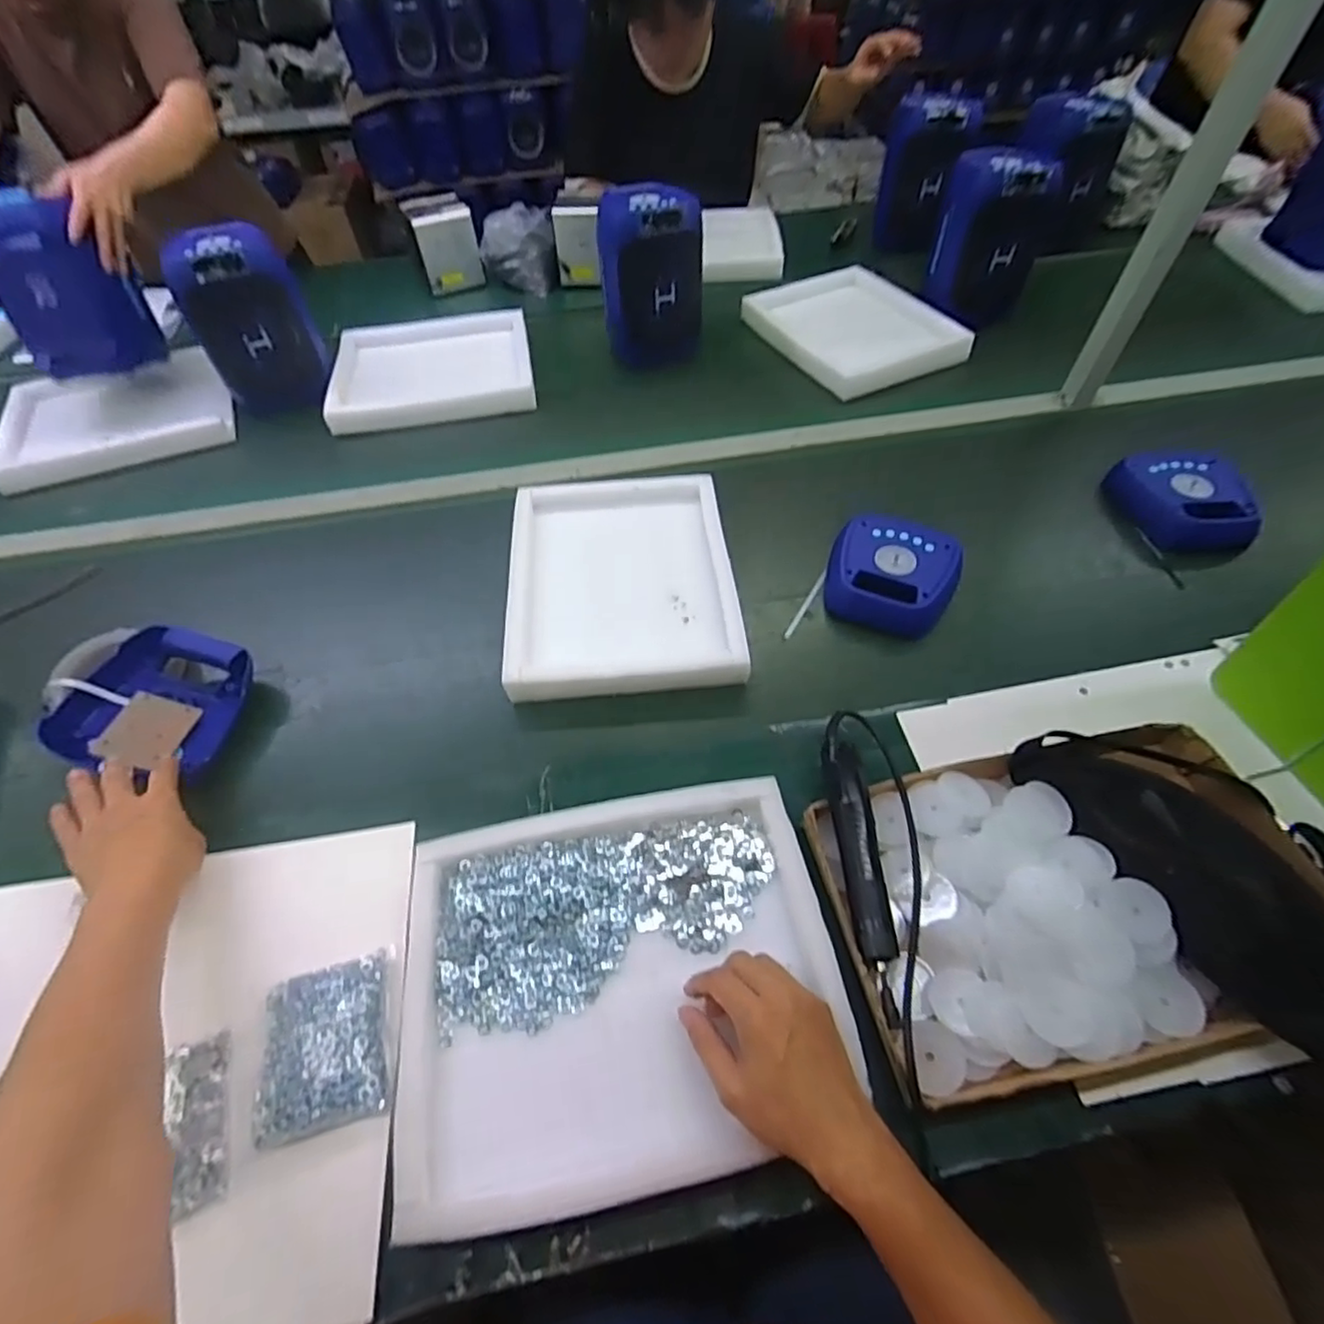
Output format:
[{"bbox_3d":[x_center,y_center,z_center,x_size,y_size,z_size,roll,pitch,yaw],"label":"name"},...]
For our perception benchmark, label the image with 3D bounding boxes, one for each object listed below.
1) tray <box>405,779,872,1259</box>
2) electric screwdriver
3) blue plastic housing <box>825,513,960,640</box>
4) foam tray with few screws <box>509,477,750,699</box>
[{"bbox_3d":[-0.038,0.260,0.533,0.352,0.038,0.296,-10,54,-5],"label":"tray"},{"bbox_3d":[0.181,0.183,0.558,0.035,0.033,0.232,-4,53,-1],"label":"electric screwdriver"},{"bbox_3d":[0.283,-0.109,0.788,0.160,0.060,0.157,19,56,16],"label":"blue plastic housing"},{"bbox_3d":[-0.055,-0.113,0.819,0.278,0.048,0.359,-5,53,-2],"label":"foam tray with few screws"}]

